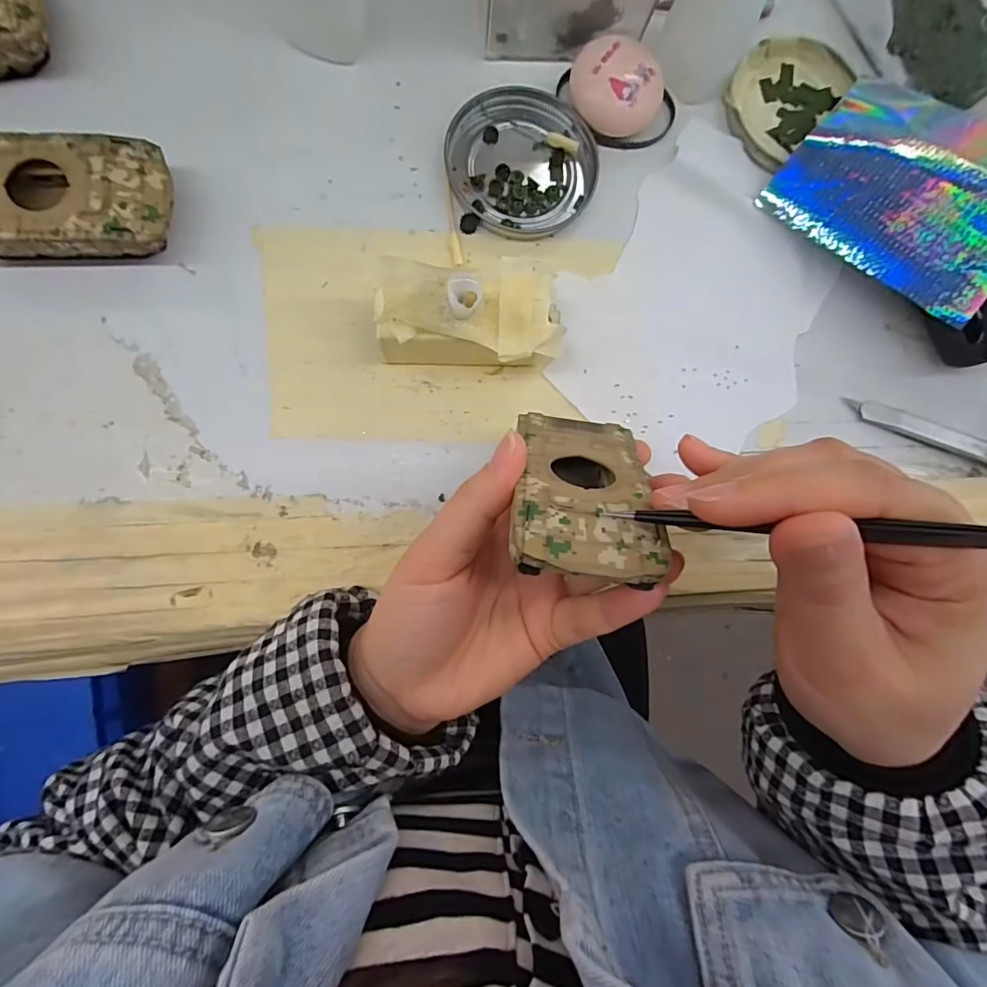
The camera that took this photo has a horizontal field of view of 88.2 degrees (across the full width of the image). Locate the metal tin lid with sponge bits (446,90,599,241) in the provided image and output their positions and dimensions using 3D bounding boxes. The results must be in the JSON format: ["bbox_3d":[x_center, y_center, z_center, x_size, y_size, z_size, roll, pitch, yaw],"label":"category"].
[{"bbox_3d":[0.015,-0.176,0.269,0.076,0.009,0.079,1,85,-6],"label":"metal tin lid with sponge bits"}]

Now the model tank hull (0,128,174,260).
[{"bbox_3d":[-0.196,-0.132,0.233,0.094,0.026,0.053,-5,85,-7],"label":"model tank hull"}]

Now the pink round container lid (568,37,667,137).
[{"bbox_3d":[0.065,-0.212,0.269,0.044,0.023,0.044,1,85,-6],"label":"pink round container lid"}]

